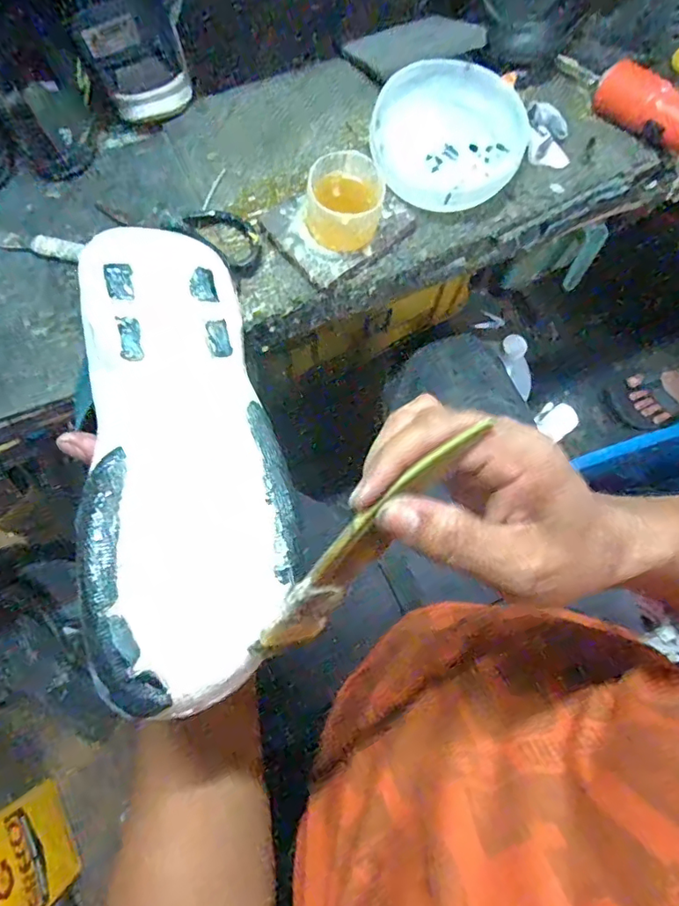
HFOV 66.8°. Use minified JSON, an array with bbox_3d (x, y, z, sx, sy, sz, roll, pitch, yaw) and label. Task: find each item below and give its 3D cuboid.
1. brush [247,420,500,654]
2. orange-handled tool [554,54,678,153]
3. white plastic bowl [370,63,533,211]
[{"bbox_3d":[0.008,0.040,0.218,0.019,0.016,0.127,40,102,9],"label":"brush"},{"bbox_3d":[0.296,-0.366,0.520,0.035,0.040,0.177,-41,79,-12],"label":"orange-handled tool"},{"bbox_3d":[0.103,-0.307,0.505,0.145,0.044,0.154,1,74,-2],"label":"white plastic bowl"}]

